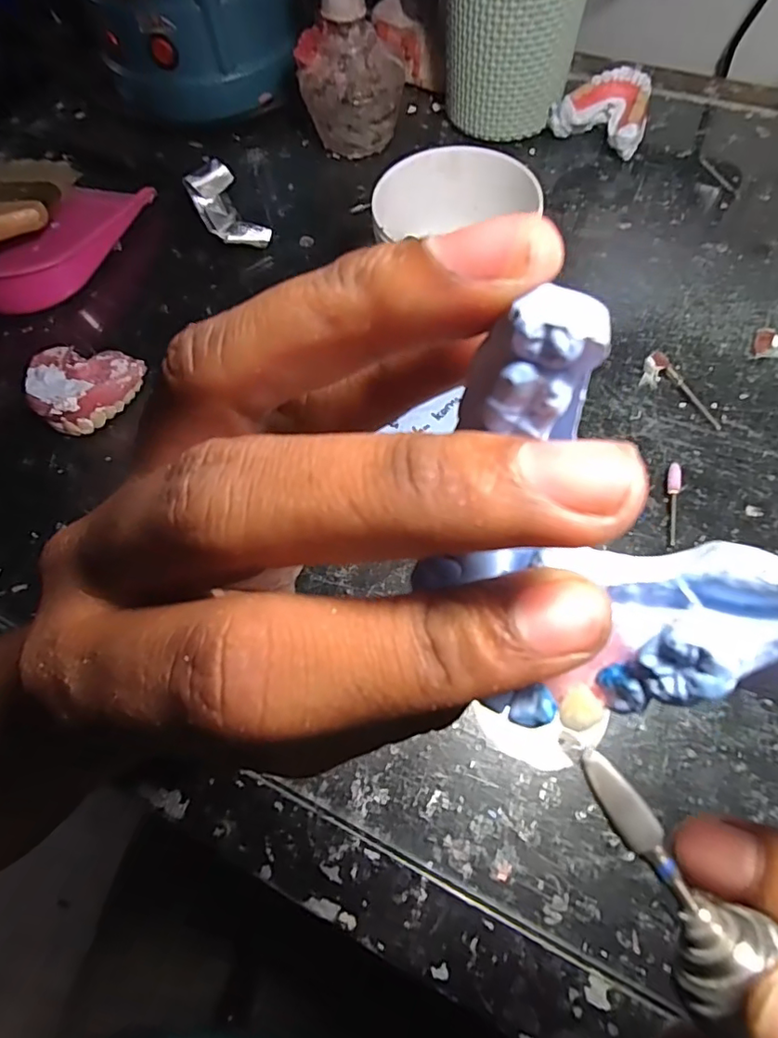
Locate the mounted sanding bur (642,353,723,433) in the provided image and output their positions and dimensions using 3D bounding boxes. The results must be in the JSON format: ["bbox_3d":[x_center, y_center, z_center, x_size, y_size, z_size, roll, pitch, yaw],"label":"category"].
[{"bbox_3d":[0.163,-0.071,0.300,0.016,0.011,0.053,-37,68,-14],"label":"mounted sanding bur"}]

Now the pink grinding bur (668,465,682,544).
[{"bbox_3d":[0.143,-0.008,0.275,0.006,0.006,0.044,12,66,9],"label":"pink grinding bur"}]

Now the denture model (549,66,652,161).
[{"bbox_3d":[0.156,-0.293,0.394,0.065,0.035,0.052,30,70,16],"label":"denture model"}]

